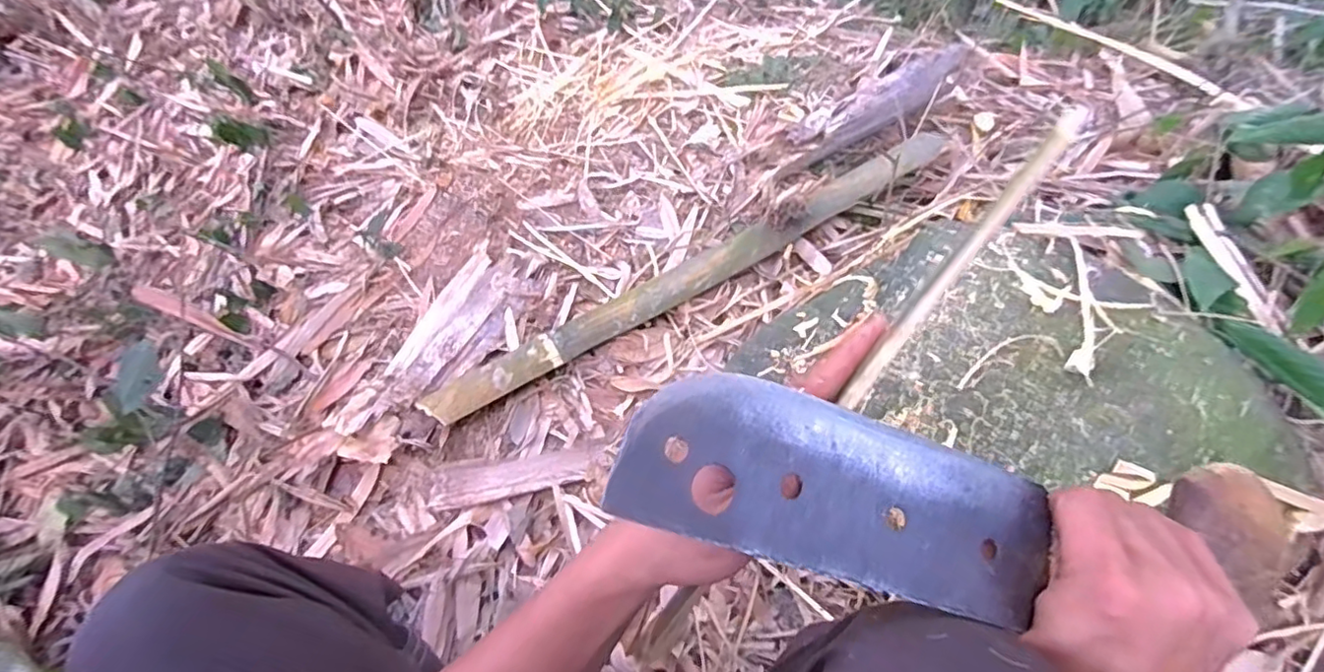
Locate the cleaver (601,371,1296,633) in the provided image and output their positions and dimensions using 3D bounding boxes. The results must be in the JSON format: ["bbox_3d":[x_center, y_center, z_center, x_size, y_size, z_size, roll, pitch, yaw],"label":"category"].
[{"bbox_3d":[0.150,0.083,0.273,0.349,0.024,0.079,13,65,-14],"label":"cleaver"}]

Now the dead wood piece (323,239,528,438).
[{"bbox_3d":[-0.376,0.007,1.015,0.159,0.045,0.425,24,54,11],"label":"dead wood piece"}]

